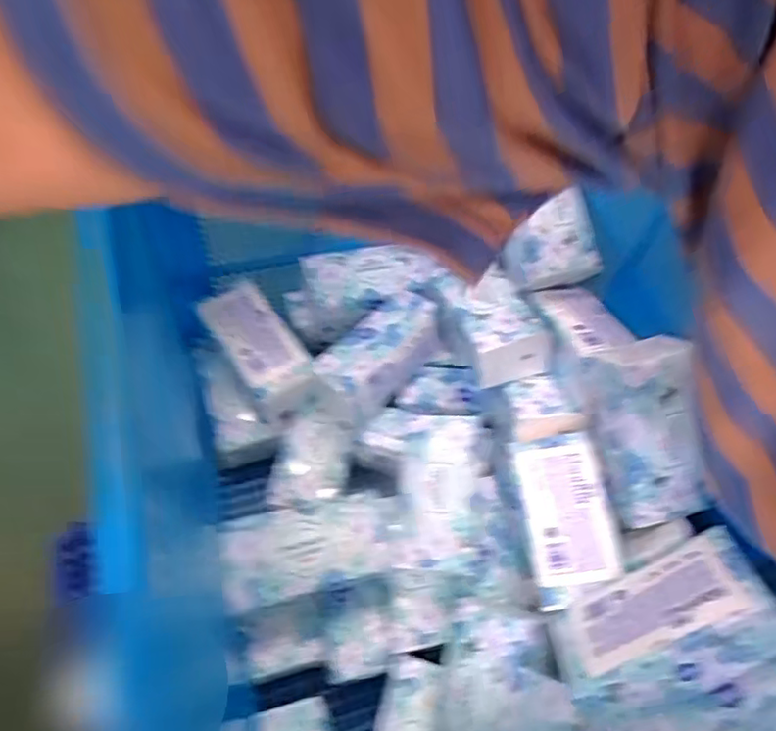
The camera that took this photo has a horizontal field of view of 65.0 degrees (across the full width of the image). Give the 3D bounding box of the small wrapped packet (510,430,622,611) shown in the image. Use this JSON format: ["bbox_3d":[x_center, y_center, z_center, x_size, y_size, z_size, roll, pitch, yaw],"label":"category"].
[{"bbox_3d":[0.187,0.156,0.640,0.085,0.031,0.173,-3,58,-6],"label":"small wrapped packet"}]

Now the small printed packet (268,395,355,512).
[{"bbox_3d":[-0.100,0.112,0.803,0.092,0.024,0.158,9,57,2],"label":"small printed packet"}]

